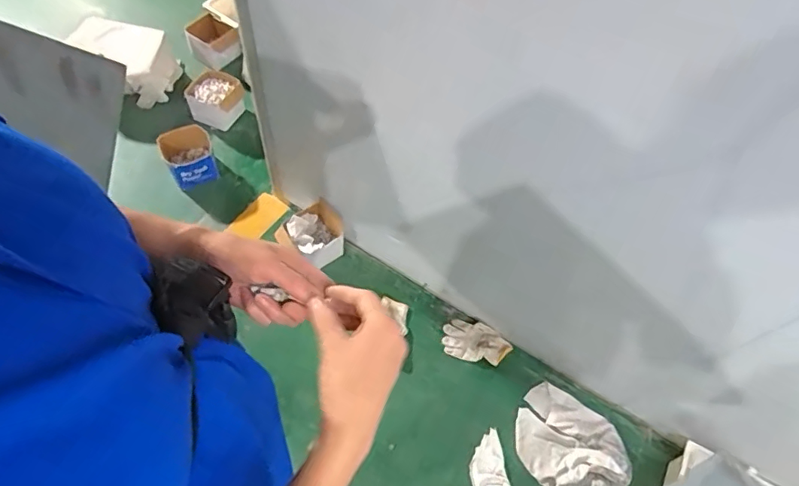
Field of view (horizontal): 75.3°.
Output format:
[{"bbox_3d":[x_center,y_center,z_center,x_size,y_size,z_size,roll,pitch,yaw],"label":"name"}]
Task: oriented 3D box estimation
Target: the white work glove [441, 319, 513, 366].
[{"bbox_3d":[0.211,0.276,1.427,0.183,0.031,0.100,15,61,3],"label":"white work glove"}]

